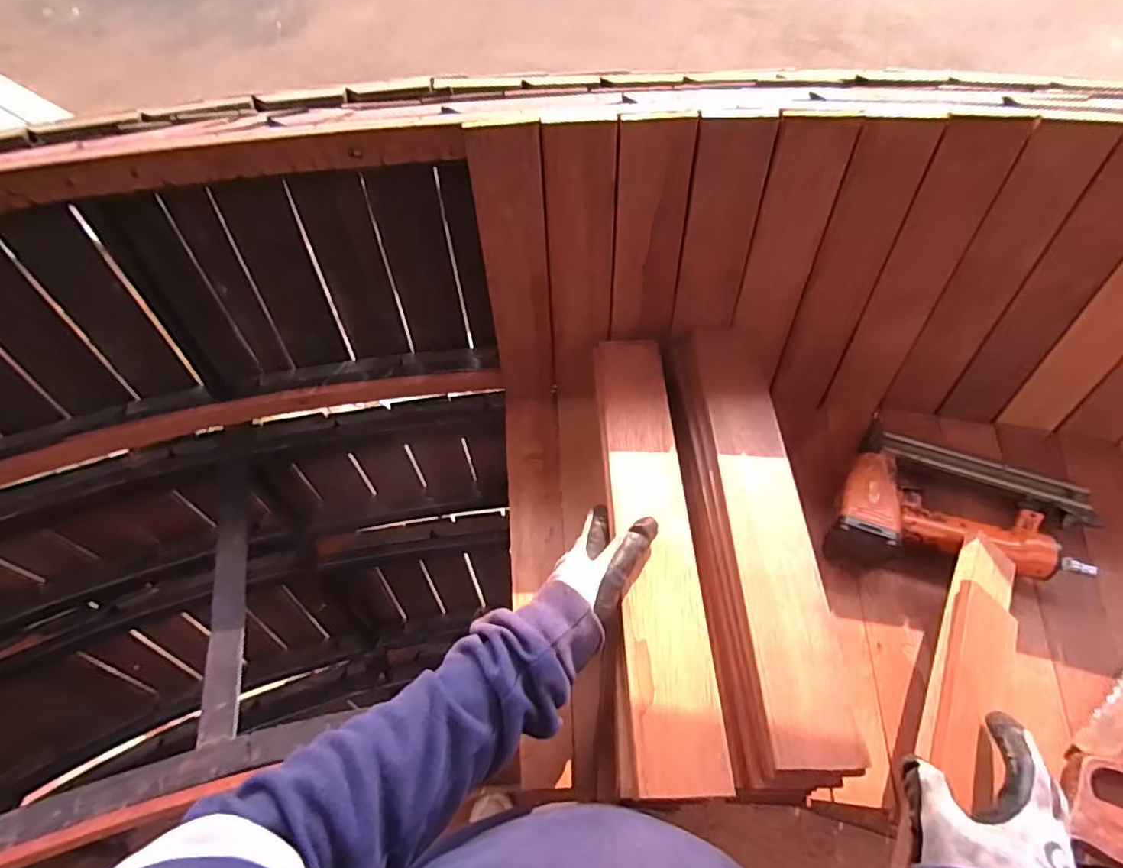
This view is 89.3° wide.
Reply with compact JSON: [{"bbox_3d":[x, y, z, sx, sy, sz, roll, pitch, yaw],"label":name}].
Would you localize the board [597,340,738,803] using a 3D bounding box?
[{"bbox_3d":[0.076,0.079,0.501,0.071,0.029,0.407,-1,55,1],"label":"board"}]

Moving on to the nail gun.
[{"bbox_3d":[0.402,0.085,0.575,0.214,0.054,0.180,26,61,18],"label":"nail gun"}]

